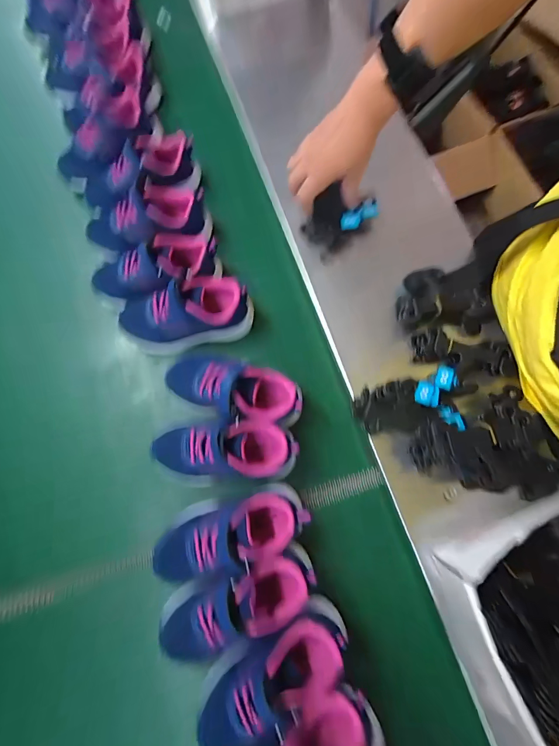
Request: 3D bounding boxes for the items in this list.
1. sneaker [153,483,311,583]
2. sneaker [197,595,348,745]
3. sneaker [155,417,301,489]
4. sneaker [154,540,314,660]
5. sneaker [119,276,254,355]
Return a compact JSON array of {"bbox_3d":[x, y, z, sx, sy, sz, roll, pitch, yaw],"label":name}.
[{"bbox_3d":[-0.054,0.177,0.373,0.180,0.072,0.081,-22,74,7],"label":"sneaker"},{"bbox_3d":[-0.008,0.294,0.329,0.163,0.070,0.059,-29,75,-8],"label":"sneaker"},{"bbox_3d":[-0.055,0.092,0.394,0.143,0.073,0.065,-5,73,-2],"label":"sneaker"},{"bbox_3d":[-0.042,0.238,0.339,0.166,0.067,0.074,-21,74,-6],"label":"sneaker"},{"bbox_3d":[-0.122,-0.081,0.433,0.167,0.071,0.074,-11,73,-3],"label":"sneaker"}]

